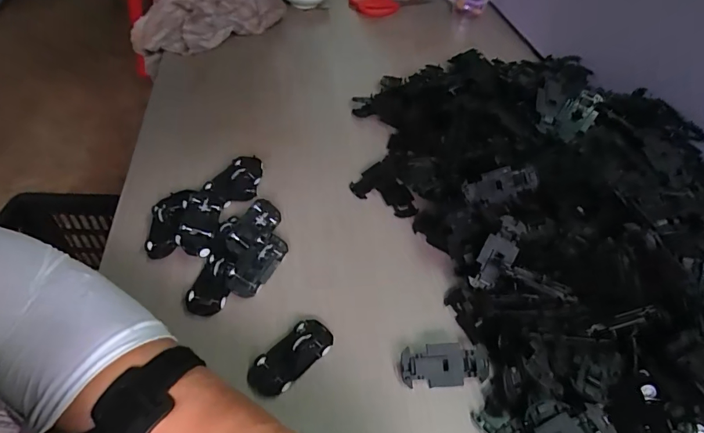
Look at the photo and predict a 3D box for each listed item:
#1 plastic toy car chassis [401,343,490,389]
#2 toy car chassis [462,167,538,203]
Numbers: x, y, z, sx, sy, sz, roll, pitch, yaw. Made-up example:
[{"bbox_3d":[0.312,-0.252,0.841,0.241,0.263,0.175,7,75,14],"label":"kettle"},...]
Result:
[{"bbox_3d":[0.068,0.109,0.320,0.065,0.012,0.028,-2,46,-7],"label":"plastic toy car chassis"},{"bbox_3d":[0.132,-0.027,0.389,0.062,0.029,0.004,-19,16,12],"label":"toy car chassis"}]

